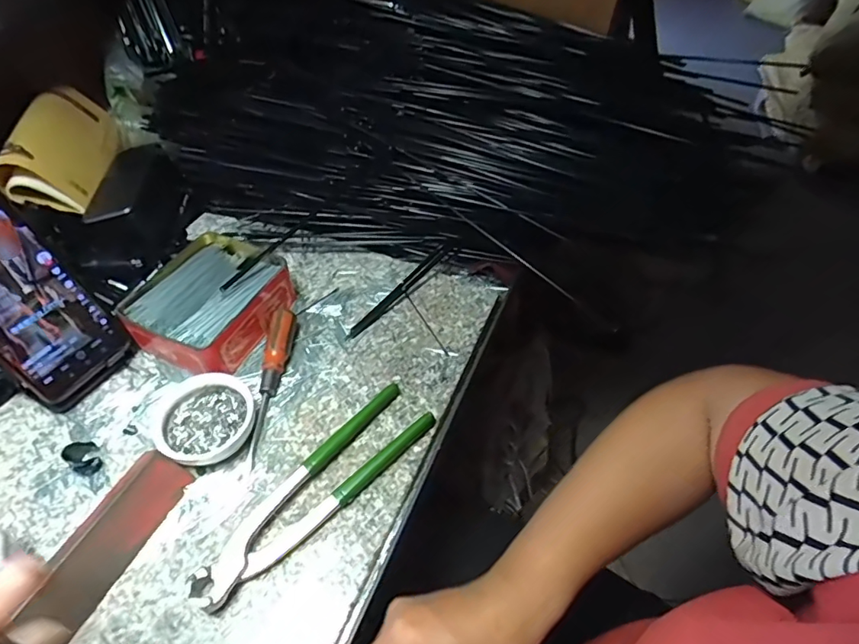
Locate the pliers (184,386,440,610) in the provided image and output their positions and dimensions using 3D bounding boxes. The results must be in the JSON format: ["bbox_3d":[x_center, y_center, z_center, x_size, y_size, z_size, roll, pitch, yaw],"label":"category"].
[{"bbox_3d":[-0.082,0.120,0.368,0.049,0.017,0.197,37,58,26],"label":"pliers"}]

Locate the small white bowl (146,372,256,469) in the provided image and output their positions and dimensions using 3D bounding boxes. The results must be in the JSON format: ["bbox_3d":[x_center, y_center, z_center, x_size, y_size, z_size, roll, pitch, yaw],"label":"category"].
[{"bbox_3d":[-0.174,0.075,0.391,0.073,0.024,0.073,1,50,-1],"label":"small white bowl"}]

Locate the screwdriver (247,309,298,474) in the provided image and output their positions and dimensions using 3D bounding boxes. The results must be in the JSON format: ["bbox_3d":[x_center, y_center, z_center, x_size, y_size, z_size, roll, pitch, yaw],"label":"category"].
[{"bbox_3d":[-0.135,0.049,0.414,0.020,0.024,0.138,3,50,2],"label":"screwdriver"}]

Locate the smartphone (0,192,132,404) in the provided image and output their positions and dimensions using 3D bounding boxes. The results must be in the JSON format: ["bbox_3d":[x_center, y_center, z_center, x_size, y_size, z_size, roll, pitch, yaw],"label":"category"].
[{"bbox_3d":[-0.301,-0.021,0.365,0.007,0.166,0.076,9,46,37],"label":"smartphone"}]

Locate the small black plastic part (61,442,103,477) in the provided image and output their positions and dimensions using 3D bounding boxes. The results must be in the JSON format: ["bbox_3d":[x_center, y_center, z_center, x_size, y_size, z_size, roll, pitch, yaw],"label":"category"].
[{"bbox_3d":[-0.255,0.099,0.369,0.018,0.023,0.021,-26,55,-21],"label":"small black plastic part"}]

